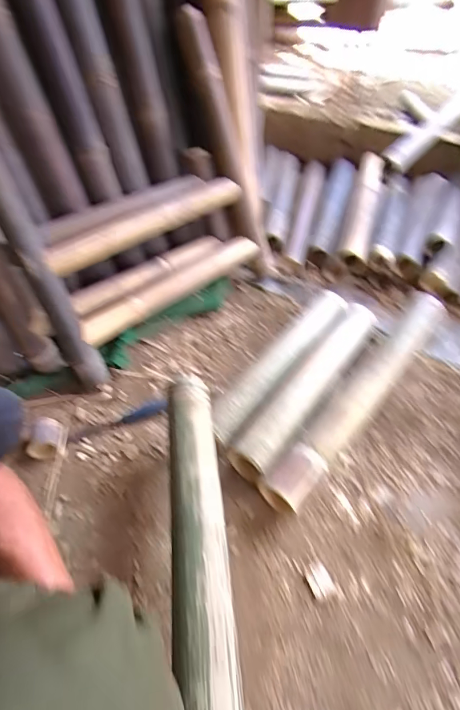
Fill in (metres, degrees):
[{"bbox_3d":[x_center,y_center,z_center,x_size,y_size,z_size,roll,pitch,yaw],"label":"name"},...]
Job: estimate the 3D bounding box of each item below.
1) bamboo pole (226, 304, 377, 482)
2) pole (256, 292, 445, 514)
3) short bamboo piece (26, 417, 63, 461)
[{"bbox_3d":[0.171,0.055,0.809,0.078,0.071,0.499,30,53,23],"label":"bamboo pole"},{"bbox_3d":[0.274,0.067,0.787,0.084,0.092,0.628,34,55,25],"label":"pole"},{"bbox_3d":[-0.341,0.156,0.717,0.054,0.055,0.062,2,47,1],"label":"short bamboo piece"}]

